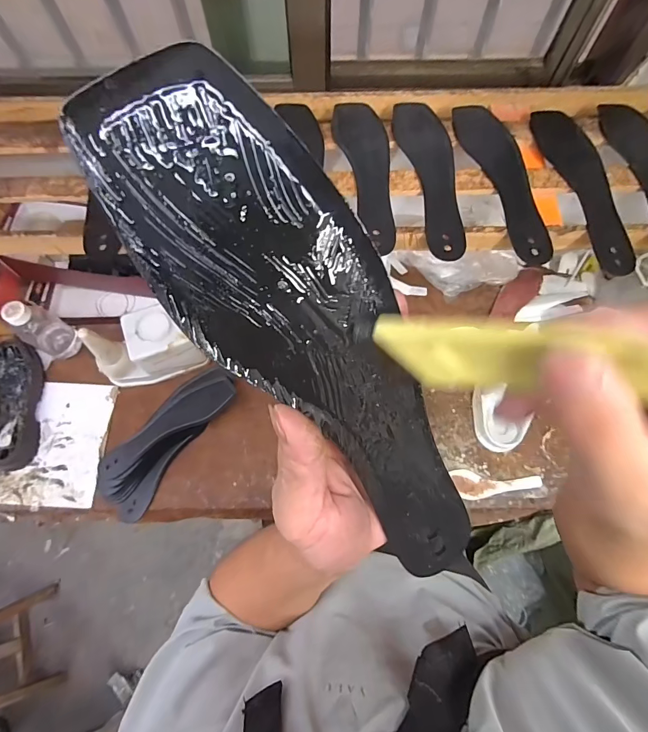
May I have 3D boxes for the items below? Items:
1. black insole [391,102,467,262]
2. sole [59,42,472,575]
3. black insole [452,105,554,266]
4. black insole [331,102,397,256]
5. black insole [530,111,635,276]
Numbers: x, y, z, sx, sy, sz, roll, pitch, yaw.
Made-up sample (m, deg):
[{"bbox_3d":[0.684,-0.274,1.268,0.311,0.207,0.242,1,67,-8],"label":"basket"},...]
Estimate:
[{"bbox_3d":[0.148,-0.264,0.526,0.069,0.006,0.278,-5,70,-1],"label":"black insole"},{"bbox_3d":[0.014,0.011,0.171,0.071,0.010,0.267,-36,116,2],"label":"sole"},{"bbox_3d":[0.247,-0.261,0.524,0.069,0.005,0.275,-10,70,-3],"label":"black insole"},{"bbox_3d":[0.058,-0.270,0.528,0.070,0.010,0.264,-5,70,-1],"label":"black insole"},{"bbox_3d":[0.359,-0.249,0.523,0.069,0.017,0.274,-11,69,1],"label":"black insole"}]

